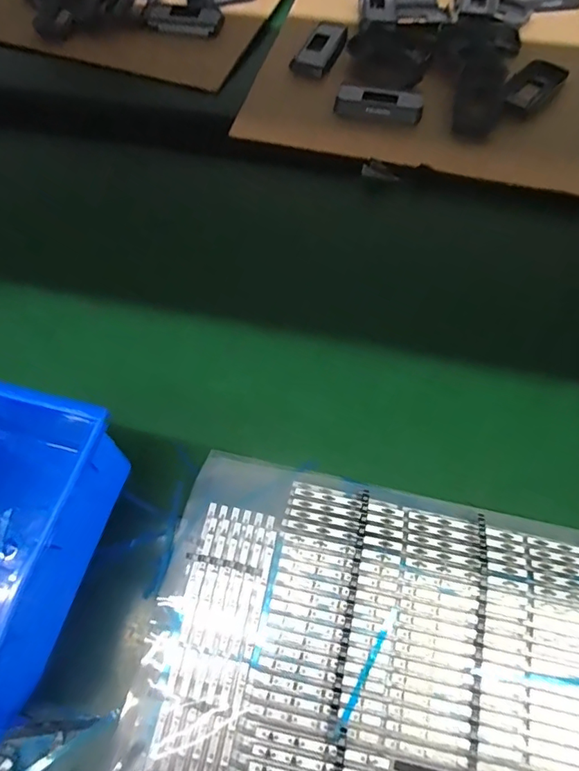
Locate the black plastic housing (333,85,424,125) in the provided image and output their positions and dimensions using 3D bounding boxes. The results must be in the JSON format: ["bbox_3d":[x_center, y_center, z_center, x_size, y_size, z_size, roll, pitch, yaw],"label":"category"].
[{"bbox_3d":[0.077,-0.243,0.429,0.074,0.010,0.030,10,64,5],"label":"black plastic housing"}]

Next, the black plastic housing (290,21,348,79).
[{"bbox_3d":[0.031,-0.317,0.471,0.035,0.010,0.078,24,66,12],"label":"black plastic housing"}]

